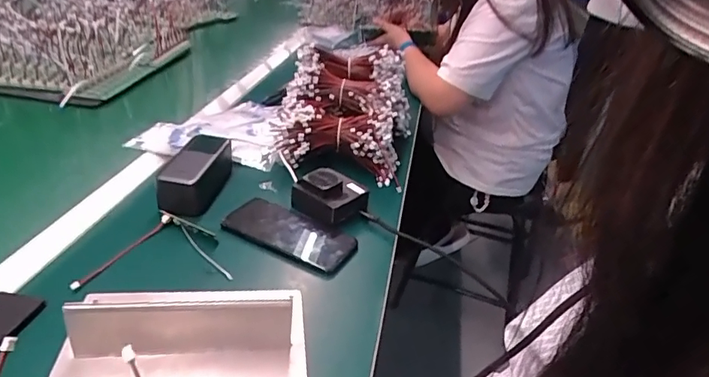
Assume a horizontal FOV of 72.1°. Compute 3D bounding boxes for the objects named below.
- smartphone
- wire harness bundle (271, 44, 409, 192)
[{"bbox_3d":[-0.076,0.052,0.579,0.156,0.008,0.079,19,32,18],"label":"smartphone"},{"bbox_3d":[-0.010,-0.130,0.756,0.189,0.138,0.213,8,30,4],"label":"wire harness bundle"}]

